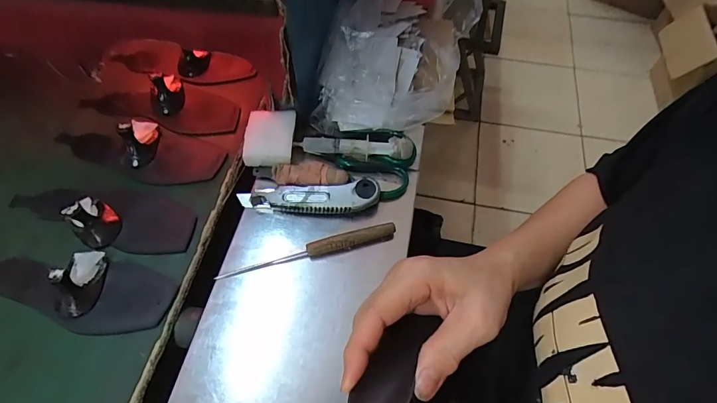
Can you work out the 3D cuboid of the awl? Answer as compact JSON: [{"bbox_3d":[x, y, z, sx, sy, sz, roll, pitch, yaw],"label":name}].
[{"bbox_3d":[-0.053,0.055,0.432,0.193,0.013,0.015,-15,60,-9],"label":"awl"}]

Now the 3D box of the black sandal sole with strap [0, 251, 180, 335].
[{"bbox_3d":[-0.311,0.079,0.420,0.228,0.041,0.083,17,61,9],"label":"black sandal sole with strap"}]

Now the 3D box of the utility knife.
[{"bbox_3d":[-0.058,-0.002,0.460,0.161,0.029,0.032,-2,59,-2],"label":"utility knife"}]

